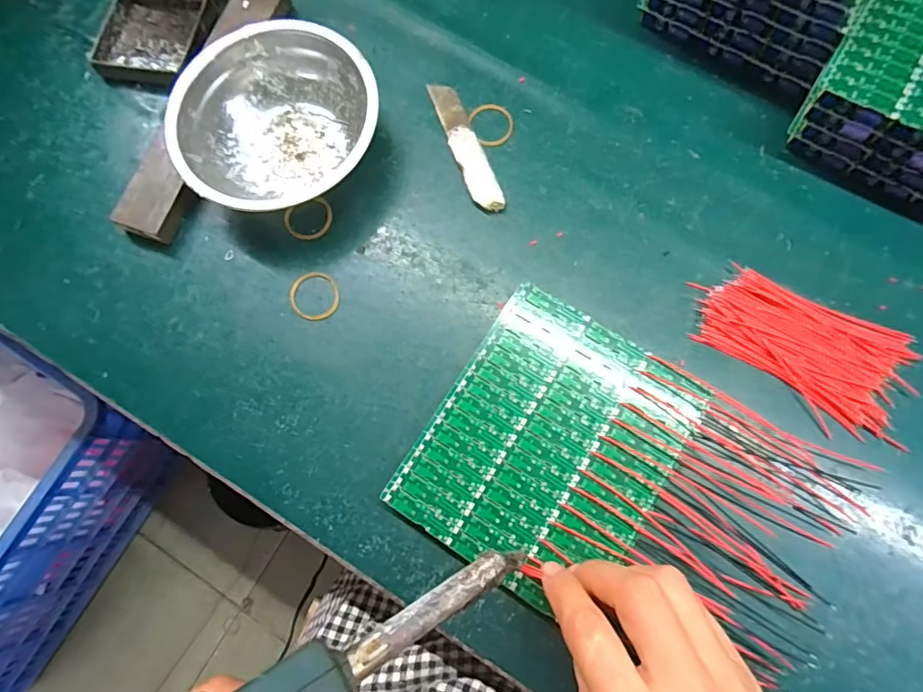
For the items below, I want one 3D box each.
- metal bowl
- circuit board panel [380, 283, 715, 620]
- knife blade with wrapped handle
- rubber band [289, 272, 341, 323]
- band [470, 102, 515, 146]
[{"bbox_3d":[-0.116,-0.139,0.330,0.122,0.047,0.116,-1,77,3],"label":"metal bowl"},{"bbox_3d":[0.049,0.054,0.286,0.124,0.005,0.147,32,78,10],"label":"circuit board panel"},{"bbox_3d":[0.002,-0.132,0.343,0.018,0.004,0.102,-22,75,-4],"label":"knife blade with wrapped handle"},{"bbox_3d":[-0.092,-0.032,0.324,0.030,0.004,0.032,-9,74,-1],"label":"rubber band"},{"bbox_3d":[0.021,-0.148,0.346,0.027,0.004,0.032,-19,75,-3],"label":"band"}]

